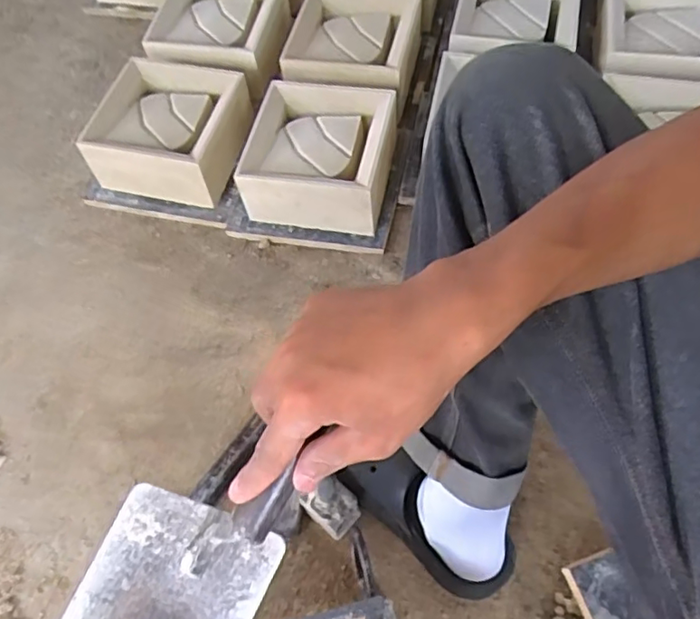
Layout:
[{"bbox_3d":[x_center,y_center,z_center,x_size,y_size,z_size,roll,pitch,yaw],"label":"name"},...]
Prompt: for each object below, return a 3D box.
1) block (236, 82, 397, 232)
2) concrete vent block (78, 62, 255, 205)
[{"bbox_3d":[-0.044,-0.238,0.900,0.208,0.098,0.226,12,60,7],"label":"block"},{"bbox_3d":[-0.286,-0.287,0.948,0.220,0.104,0.210,12,60,7],"label":"concrete vent block"}]

